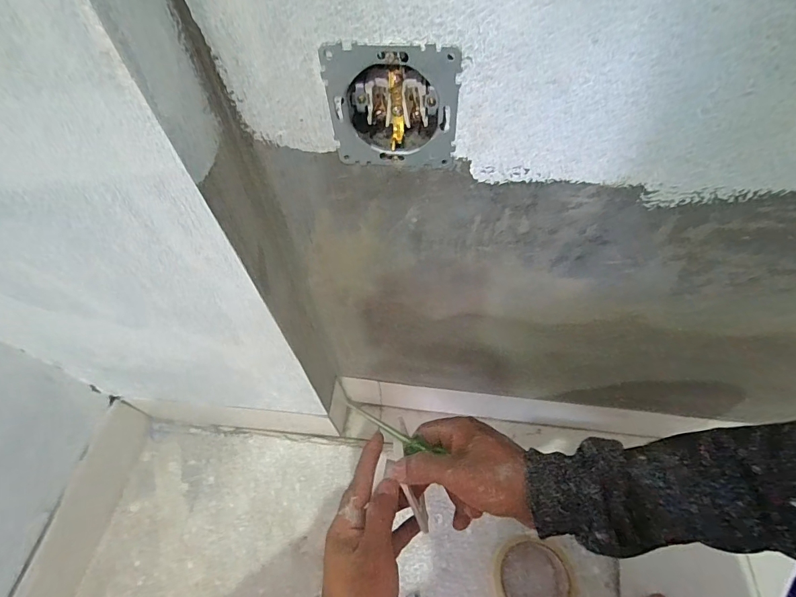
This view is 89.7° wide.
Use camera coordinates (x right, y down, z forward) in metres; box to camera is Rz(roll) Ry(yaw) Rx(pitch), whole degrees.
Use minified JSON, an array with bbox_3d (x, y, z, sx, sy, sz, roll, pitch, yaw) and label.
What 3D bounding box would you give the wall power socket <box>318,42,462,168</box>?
[{"bbox_3d":[-0.001,-0.113,0.228,0.070,0.068,0.026,5,57,6],"label":"wall power socket"}]

